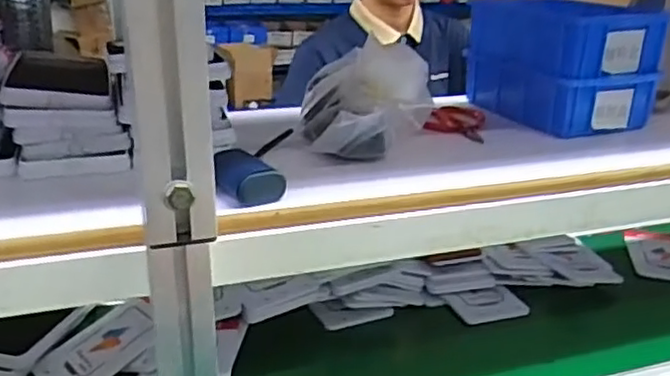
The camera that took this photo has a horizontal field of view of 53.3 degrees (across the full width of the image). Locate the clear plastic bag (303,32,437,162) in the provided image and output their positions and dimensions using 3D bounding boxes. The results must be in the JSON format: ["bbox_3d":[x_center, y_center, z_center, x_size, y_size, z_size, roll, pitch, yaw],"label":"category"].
[{"bbox_3d":[0.025,-0.078,0.610,0.119,0.100,0.143,3,21,5],"label":"clear plastic bag"}]

